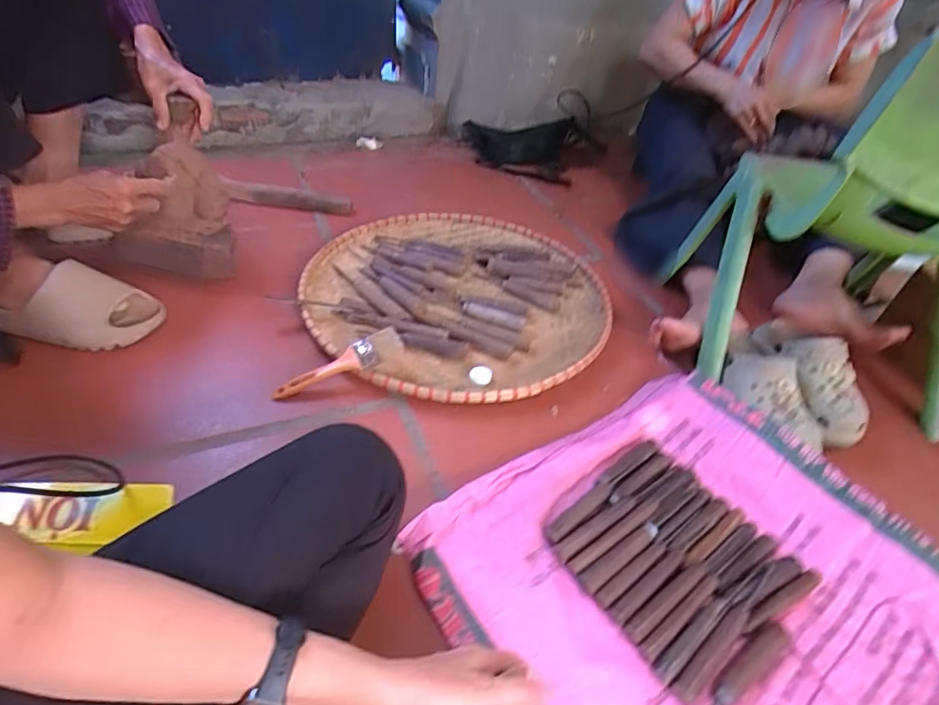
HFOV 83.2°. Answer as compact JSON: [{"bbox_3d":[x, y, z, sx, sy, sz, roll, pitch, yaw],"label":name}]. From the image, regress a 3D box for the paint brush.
[{"bbox_3d":[-0.177,0.019,0.720,0.181,0.028,0.043,-26,50,-16],"label":"paint brush"}]

